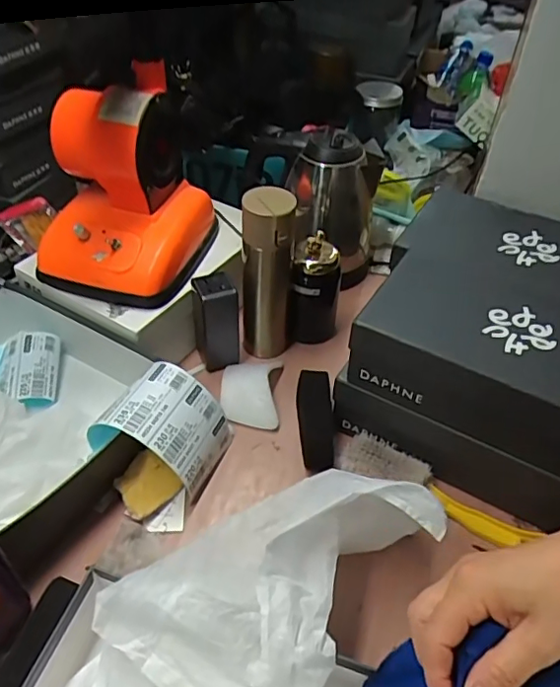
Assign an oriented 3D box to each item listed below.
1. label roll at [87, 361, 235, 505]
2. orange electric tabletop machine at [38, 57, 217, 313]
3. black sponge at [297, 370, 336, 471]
[{"bbox_3d":[-0.135,0.088,0.633,0.130,0.081,0.106,17,47,13],"label":"label roll"},{"bbox_3d":[-0.195,-0.187,0.694,0.180,0.221,0.203,11,46,7],"label":"orange electric tabletop machine"},{"bbox_3d":[0.046,0.096,0.693,0.041,0.024,0.123,-2,75,-5],"label":"black sponge"}]

